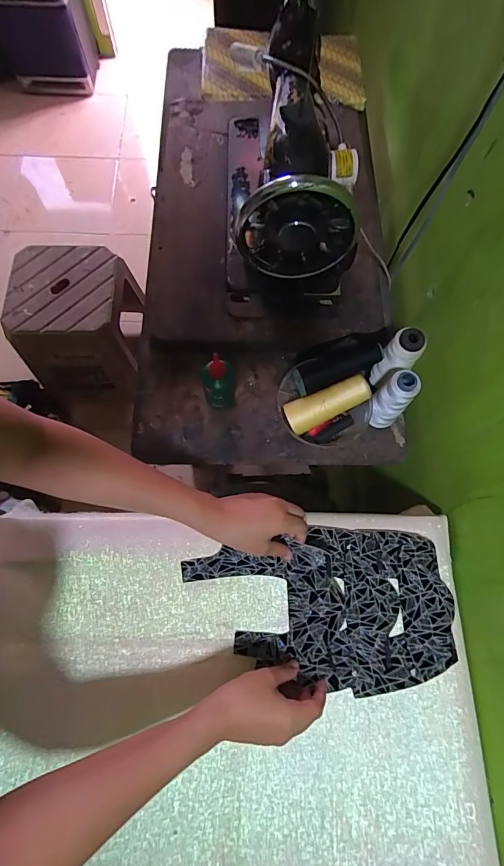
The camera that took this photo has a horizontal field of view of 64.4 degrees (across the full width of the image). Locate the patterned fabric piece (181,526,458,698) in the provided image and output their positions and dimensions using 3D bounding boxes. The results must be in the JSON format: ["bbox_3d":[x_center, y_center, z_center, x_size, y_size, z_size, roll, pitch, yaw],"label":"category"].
[{"bbox_3d":[0.087,0.216,0.476,0.297,0.023,0.188,-12,77,-3],"label":"patterned fabric piece"}]

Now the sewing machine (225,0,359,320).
[{"bbox_3d":[0.045,-0.400,0.564,0.174,0.213,0.408,-2,73,-1],"label":"sewing machine"}]

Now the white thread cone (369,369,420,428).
[{"bbox_3d":[0.178,-0.040,0.515,0.040,0.107,0.037,0,73,-1],"label":"white thread cone"}]

